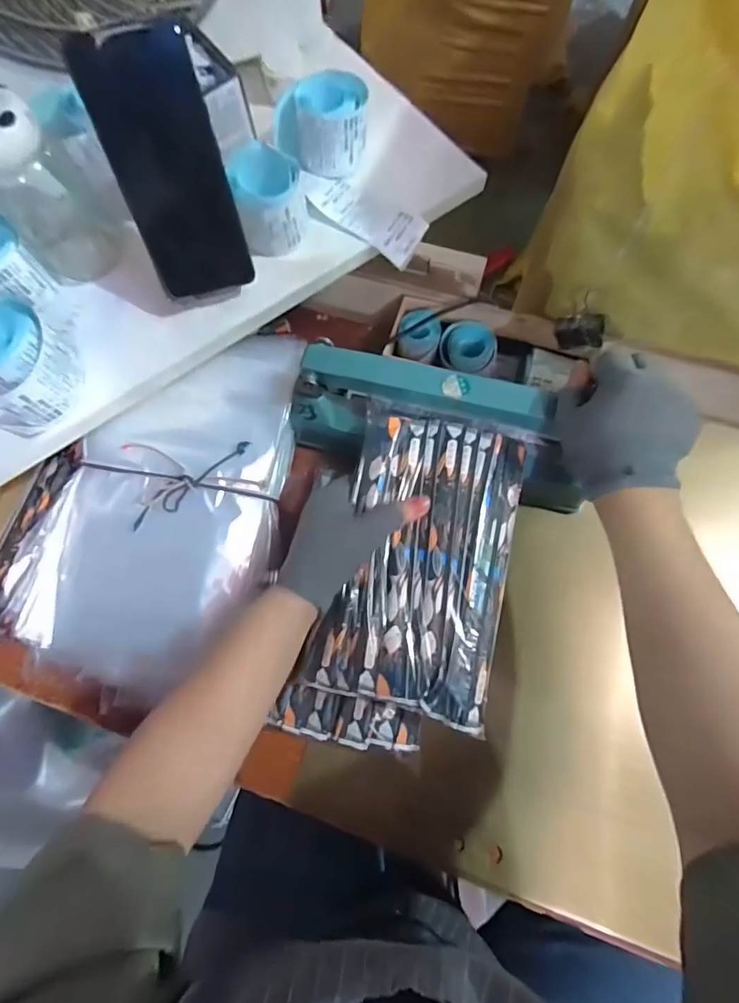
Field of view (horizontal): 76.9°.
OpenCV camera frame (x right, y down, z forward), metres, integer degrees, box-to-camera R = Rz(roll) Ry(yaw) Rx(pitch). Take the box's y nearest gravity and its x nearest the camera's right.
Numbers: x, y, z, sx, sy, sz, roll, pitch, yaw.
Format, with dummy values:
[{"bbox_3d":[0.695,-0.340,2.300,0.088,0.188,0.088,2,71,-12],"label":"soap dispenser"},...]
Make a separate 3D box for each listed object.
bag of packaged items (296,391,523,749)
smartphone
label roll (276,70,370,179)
[{"bbox_3d":[0.045,0.045,0.391,0.143,0.037,0.243,13,75,6],"label":"bag of packaged items"},{"bbox_3d":[-0.146,-0.241,0.351,0.076,0.160,0.006,-16,48,-7],"label":"smartphone"},{"bbox_3d":[-0.042,-0.354,0.435,0.083,0.047,0.070,22,76,8],"label":"label roll"}]

